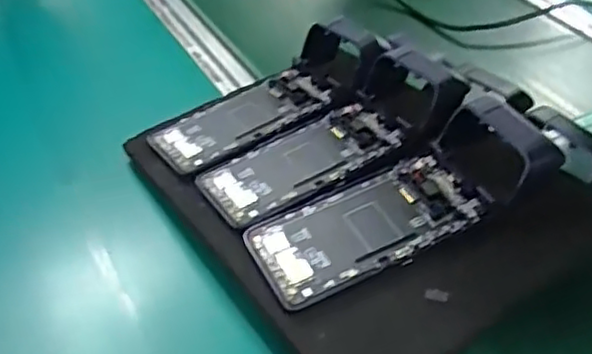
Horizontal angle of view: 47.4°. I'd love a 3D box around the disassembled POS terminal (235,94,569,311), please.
[{"bbox_3d":[0.079,0.008,0.472,0.222,0.063,0.094,-20,45,-25],"label":"disassembled POS terminal"}]

